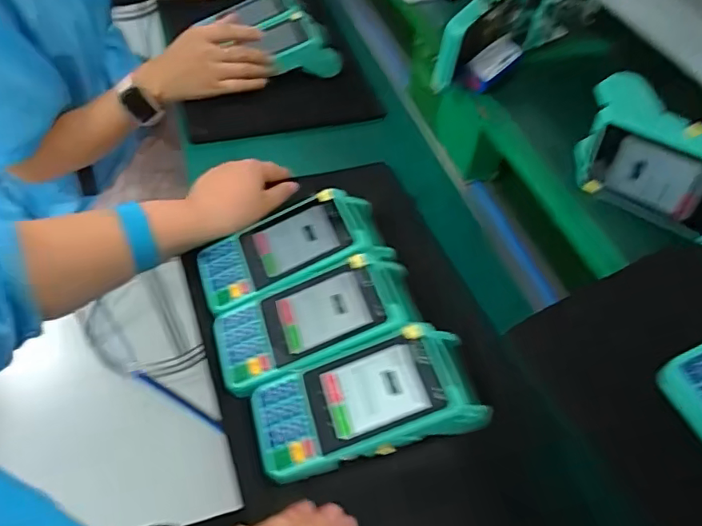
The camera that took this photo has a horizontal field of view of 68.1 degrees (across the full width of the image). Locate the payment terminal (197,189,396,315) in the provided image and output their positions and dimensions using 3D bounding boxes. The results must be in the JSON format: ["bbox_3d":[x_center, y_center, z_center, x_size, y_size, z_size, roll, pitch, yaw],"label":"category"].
[{"bbox_3d":[-0.053,-0.008,0.477,0.166,0.036,0.078,-23,55,-5],"label":"payment terminal"}]

